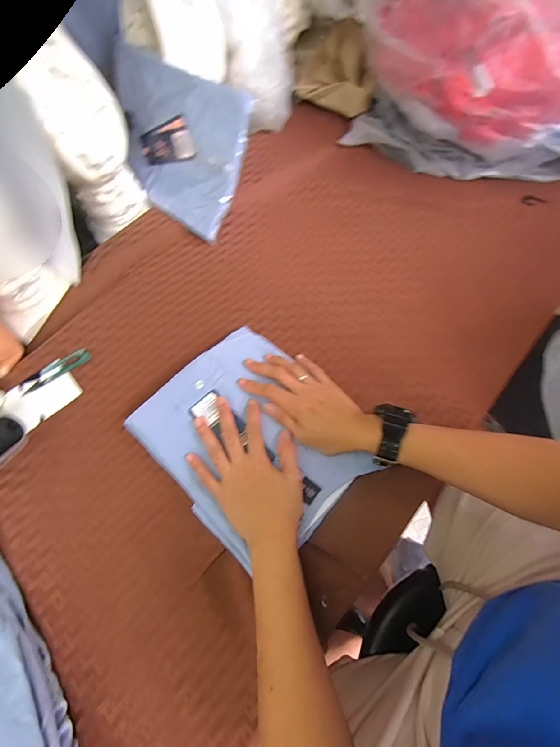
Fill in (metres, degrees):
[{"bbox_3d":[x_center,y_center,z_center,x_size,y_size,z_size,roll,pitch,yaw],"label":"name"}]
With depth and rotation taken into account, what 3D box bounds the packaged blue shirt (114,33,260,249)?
[{"bbox_3d":[-0.175,-0.369,0.578,0.260,0.201,0.026,34,39,14],"label":"packaged blue shirt"}]

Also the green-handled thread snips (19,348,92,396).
[{"bbox_3d":[-0.325,-0.005,0.518,0.101,0.004,0.025,-33,69,-12],"label":"green-handled thread snips"}]

